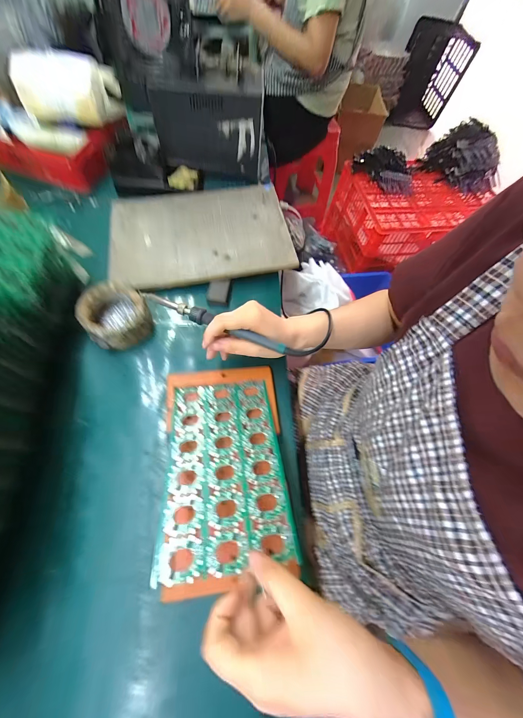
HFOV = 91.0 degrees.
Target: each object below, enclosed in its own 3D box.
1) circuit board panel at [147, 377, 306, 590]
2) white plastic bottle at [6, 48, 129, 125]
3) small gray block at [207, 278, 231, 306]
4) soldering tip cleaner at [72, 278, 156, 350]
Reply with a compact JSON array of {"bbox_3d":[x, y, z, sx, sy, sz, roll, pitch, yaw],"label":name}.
[{"bbox_3d":[-0.041,0.106,0.282,0.119,0.005,0.197,-5,45,-7],"label":"circuit board panel"},{"bbox_3d":[-0.314,-0.446,0.426,0.186,0.063,0.056,7,64,-3],"label":"white plastic bottle"},{"bbox_3d":[-0.068,-0.108,0.414,0.032,0.014,0.042,7,64,-3],"label":"small gray block"},{"bbox_3d":[-0.205,-0.061,0.367,0.083,0.045,0.095,-30,73,-16],"label":"soldering tip cleaner"}]

